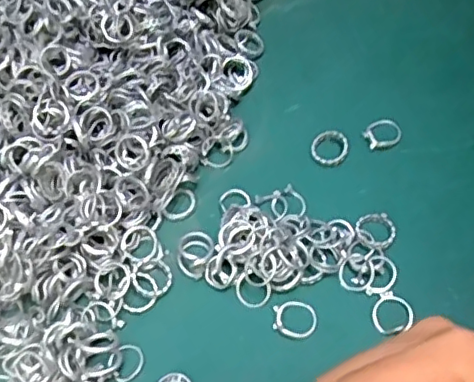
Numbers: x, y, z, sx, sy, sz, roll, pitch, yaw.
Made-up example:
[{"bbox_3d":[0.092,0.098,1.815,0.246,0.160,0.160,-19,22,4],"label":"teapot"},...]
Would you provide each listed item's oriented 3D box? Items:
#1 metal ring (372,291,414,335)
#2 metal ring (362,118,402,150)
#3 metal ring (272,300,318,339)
[{"bbox_3d":[0.086,0.068,0.340,0.021,0.004,0.023,-2,59,3],"label":"metal ring"},{"bbox_3d":[0.096,-0.038,0.406,0.024,0.006,0.020,-24,61,-10],"label":"metal ring"},{"bbox_3d":[0.033,0.072,0.345,0.025,0.004,0.022,1,60,5],"label":"metal ring"}]

